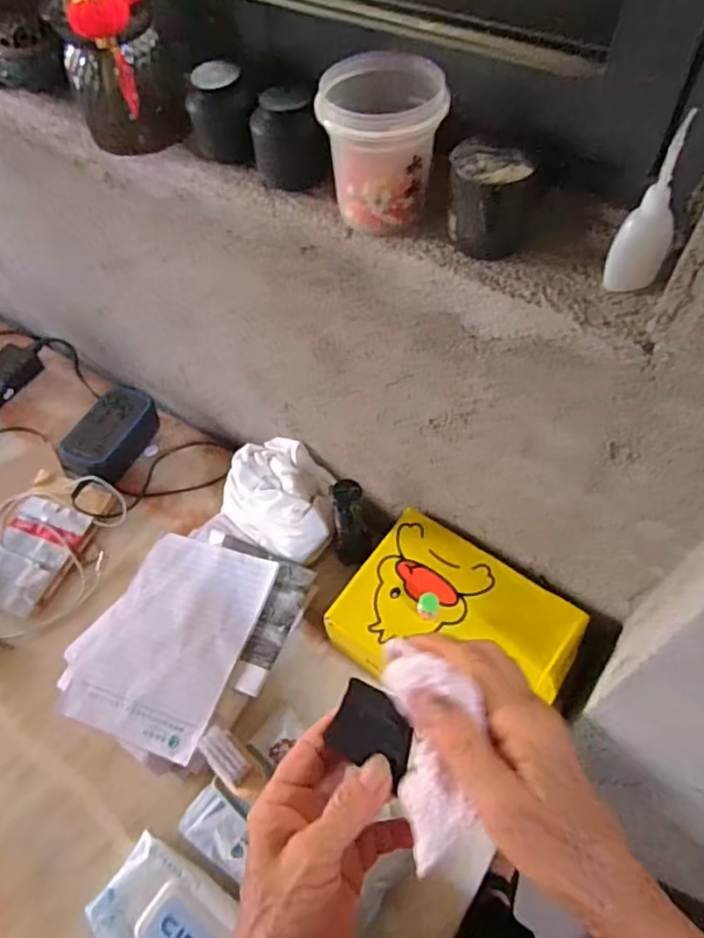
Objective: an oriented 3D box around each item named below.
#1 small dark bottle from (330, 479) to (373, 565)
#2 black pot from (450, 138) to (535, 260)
[{"bbox_3d":[-0.003,0.075,0.818,0.047,0.151,0.046,-11,56,-3],"label":"small dark bottle"},{"bbox_3d":[0.102,-0.205,0.475,0.054,0.069,0.056,-2,56,3],"label":"black pot"}]

